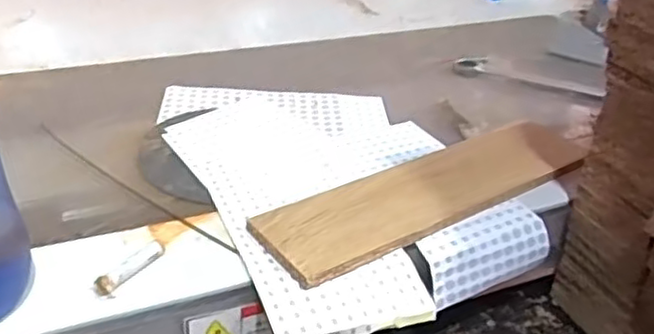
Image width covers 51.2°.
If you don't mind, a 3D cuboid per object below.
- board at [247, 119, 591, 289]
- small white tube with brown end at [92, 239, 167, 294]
[{"bbox_3d":[0.103,0.018,0.662,0.364,0.018,0.105,-18,40,-29],"label":"board"},{"bbox_3d":[-0.153,0.079,0.542,0.013,0.013,0.068,22,35,27],"label":"small white tube with brown end"}]

